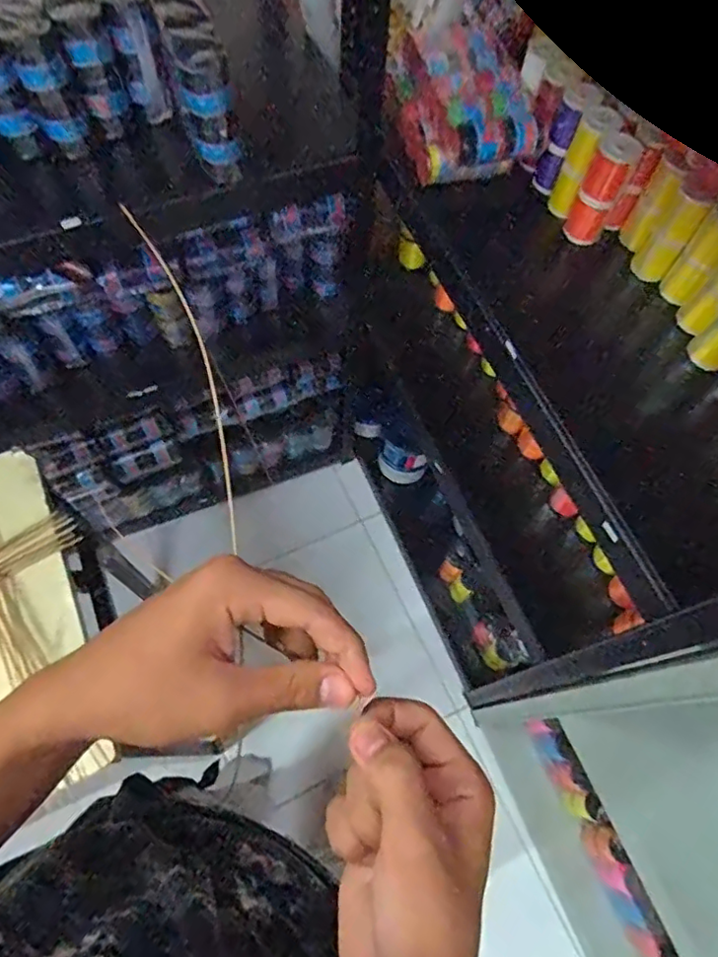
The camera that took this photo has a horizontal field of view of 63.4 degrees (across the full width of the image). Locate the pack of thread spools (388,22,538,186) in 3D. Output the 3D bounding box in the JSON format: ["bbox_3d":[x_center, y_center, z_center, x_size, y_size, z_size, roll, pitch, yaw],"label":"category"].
[{"bbox_3d":[0.121,-0.452,0.703,0.138,0.079,0.212,-7,66,-6],"label":"pack of thread spools"}]

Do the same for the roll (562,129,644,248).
[{"bbox_3d":[0.264,-0.313,0.641,0.041,0.117,0.041,1,66,-2],"label":"roll"}]

